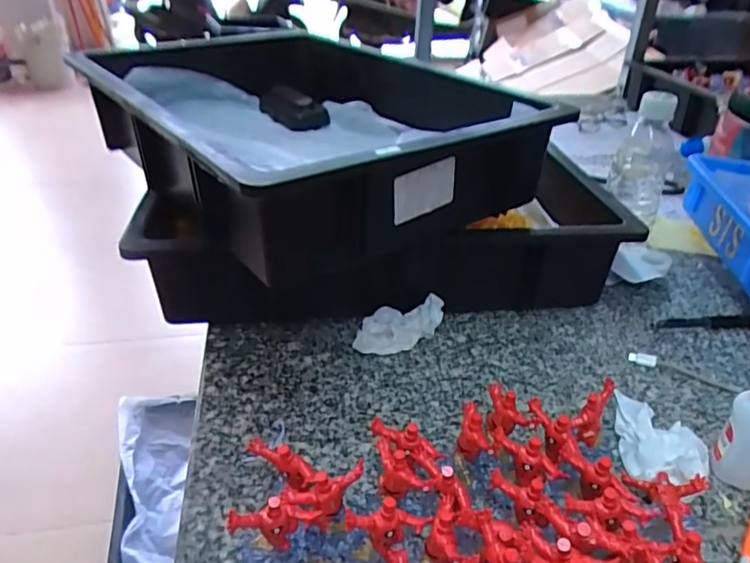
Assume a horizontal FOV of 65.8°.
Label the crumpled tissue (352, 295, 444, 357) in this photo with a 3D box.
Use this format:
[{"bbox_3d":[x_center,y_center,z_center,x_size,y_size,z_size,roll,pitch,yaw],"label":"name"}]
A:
[{"bbox_3d":[0.023,0.040,0.510,0.086,0.032,0.031,-24,38,-35],"label":"crumpled tissue"}]

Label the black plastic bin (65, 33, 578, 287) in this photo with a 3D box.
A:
[{"bbox_3d":[-0.085,-0.157,0.569,0.294,0.109,0.446,-21,39,-31],"label":"black plastic bin"}]

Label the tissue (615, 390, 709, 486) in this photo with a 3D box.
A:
[{"bbox_3d":[0.201,0.112,0.410,0.058,0.025,0.067,11,33,19],"label":"tissue"}]

